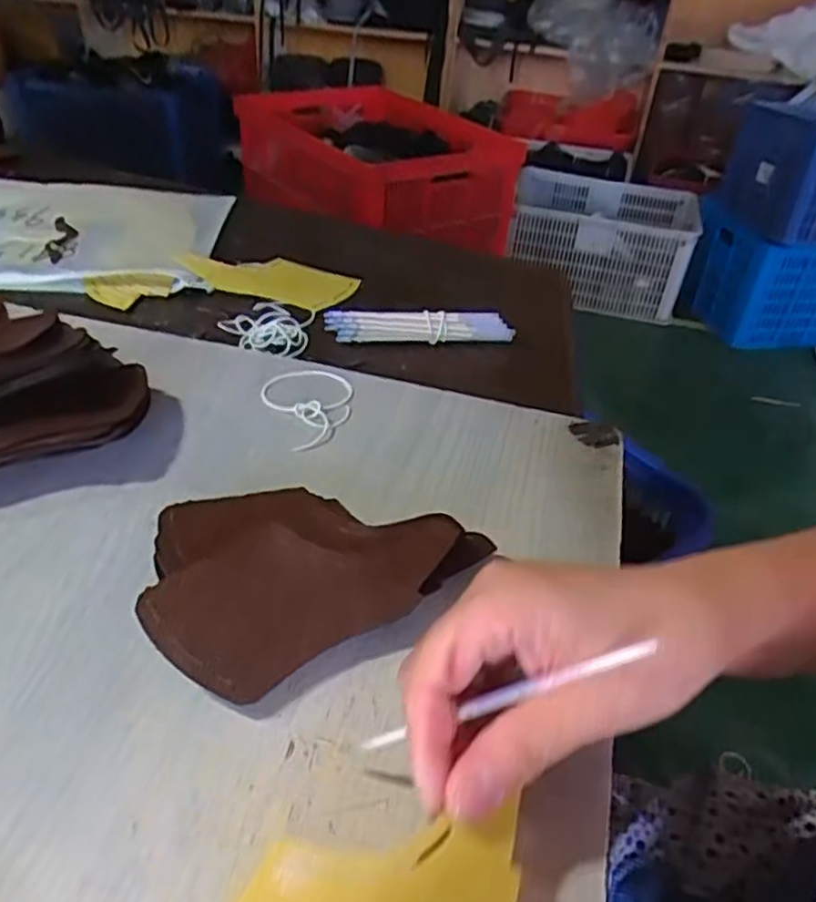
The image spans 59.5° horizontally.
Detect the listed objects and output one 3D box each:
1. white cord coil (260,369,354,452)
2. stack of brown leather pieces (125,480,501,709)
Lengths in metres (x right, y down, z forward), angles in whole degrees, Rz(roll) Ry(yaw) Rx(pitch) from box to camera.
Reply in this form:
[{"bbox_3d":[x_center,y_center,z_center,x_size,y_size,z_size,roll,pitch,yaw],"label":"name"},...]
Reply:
[{"bbox_3d":[-0.062,-0.033,0.480,0.059,0.007,0.083,-16,42,-24],"label":"white cord coil"},{"bbox_3d":[-0.052,0.051,0.350,0.152,0.029,0.110,-22,45,-30],"label":"stack of brown leather pieces"}]

